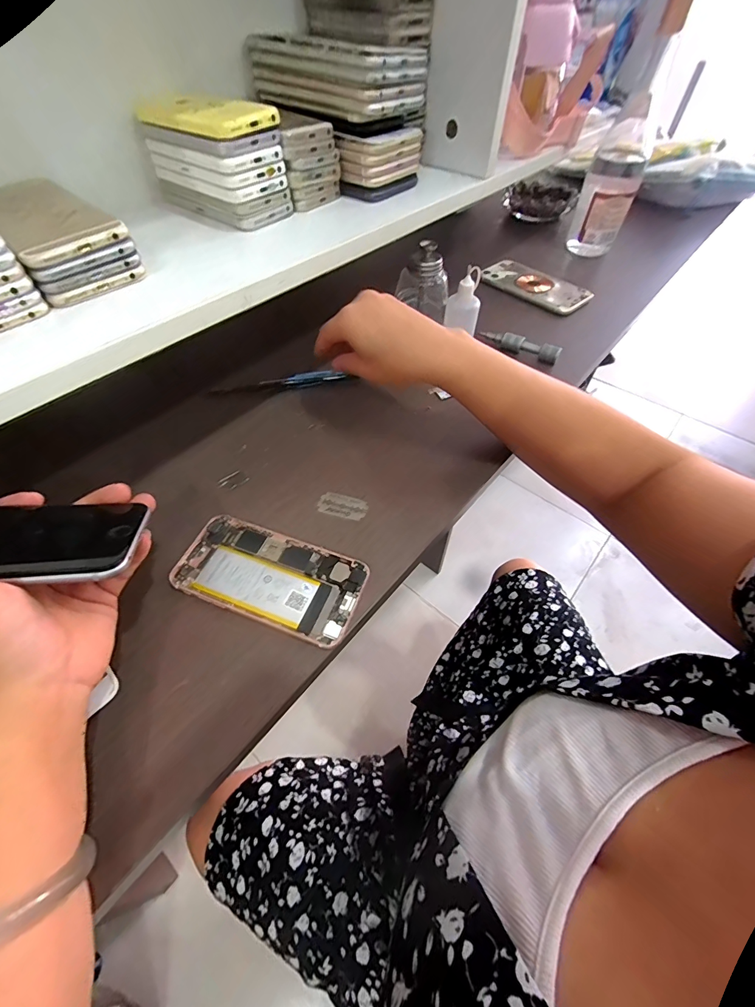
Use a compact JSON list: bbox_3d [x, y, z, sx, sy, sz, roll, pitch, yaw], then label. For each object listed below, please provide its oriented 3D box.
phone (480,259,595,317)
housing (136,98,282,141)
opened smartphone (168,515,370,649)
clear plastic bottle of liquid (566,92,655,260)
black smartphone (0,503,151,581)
[{"bbox_3d":[0.219,-0.306,0.545,0.151,0.014,0.074,40,63,23],"label":"phone"},{"bbox_3d":[-0.137,-0.305,0.304,0.116,0.013,0.052,32,60,19],"label":"housing"},{"bbox_3d":[-0.080,0.053,0.287,0.136,0.005,0.065,18,55,11],"label":"opened smartphone"},{"bbox_3d":[0.342,-0.466,0.569,0.073,0.160,0.087,22,57,13],"label":"clear plastic bottle of liquid"},{"bbox_3d":[-0.200,0.019,0.204,0.133,0.009,0.065,-4,38,-15],"label":"black smartphone"}]

